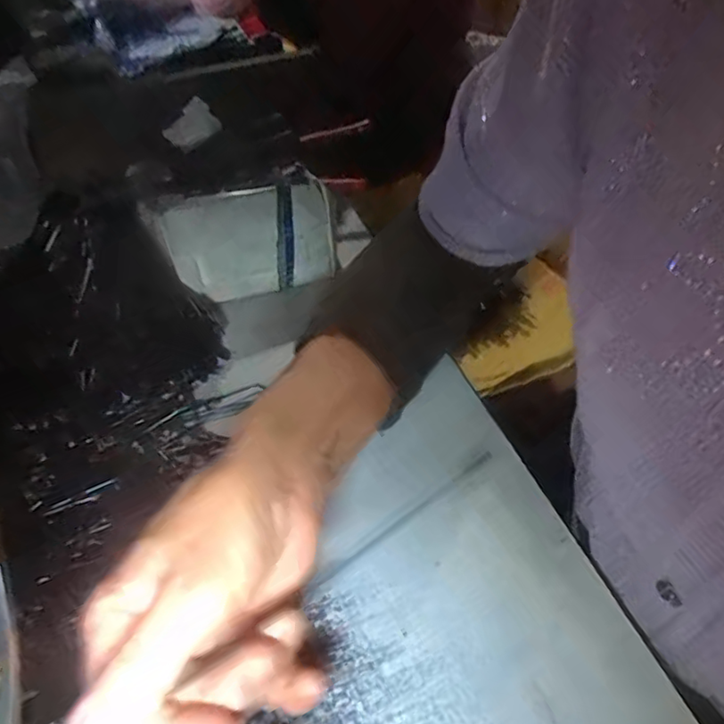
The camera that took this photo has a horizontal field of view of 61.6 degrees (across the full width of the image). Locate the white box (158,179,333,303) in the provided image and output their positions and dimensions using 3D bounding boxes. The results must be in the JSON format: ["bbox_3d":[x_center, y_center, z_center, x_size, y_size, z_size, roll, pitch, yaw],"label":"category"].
[{"bbox_3d":[-0.079,-0.082,0.442,0.115,0.082,0.017,-19,43,-13],"label":"white box"}]

